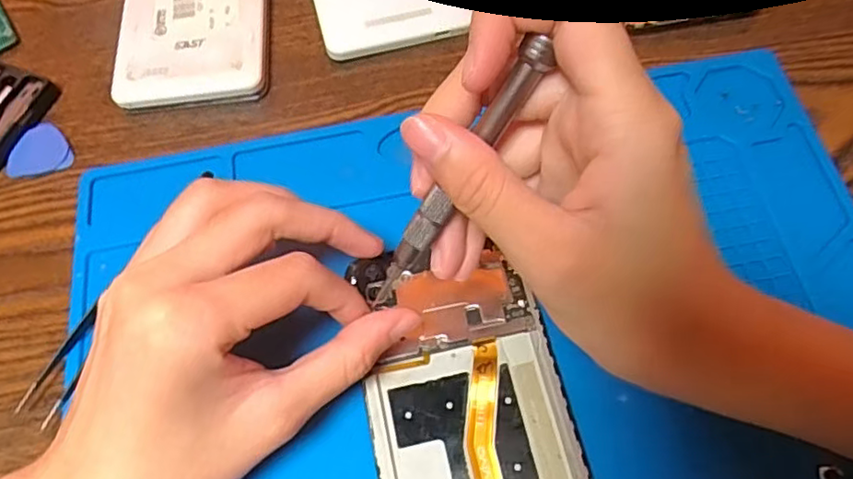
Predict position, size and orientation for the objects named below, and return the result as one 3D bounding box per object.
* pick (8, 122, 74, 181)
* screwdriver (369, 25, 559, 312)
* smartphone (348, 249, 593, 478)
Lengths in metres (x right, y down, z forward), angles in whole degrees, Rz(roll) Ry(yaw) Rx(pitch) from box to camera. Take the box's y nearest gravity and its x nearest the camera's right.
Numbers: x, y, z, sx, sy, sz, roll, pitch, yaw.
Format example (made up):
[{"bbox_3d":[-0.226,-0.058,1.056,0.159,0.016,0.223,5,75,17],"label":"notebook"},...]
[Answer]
[{"bbox_3d":[-0.180,-0.043,0.288,0.028,0.004,0.028,-9,65,-1],"label":"pick"},{"bbox_3d":[0.008,-0.017,0.188,0.008,0.007,0.098,43,118,20],"label":"screwdriver"},{"bbox_3d":[0.018,0.071,0.218,0.069,0.007,0.139,-12,65,-2],"label":"smartphone"}]

